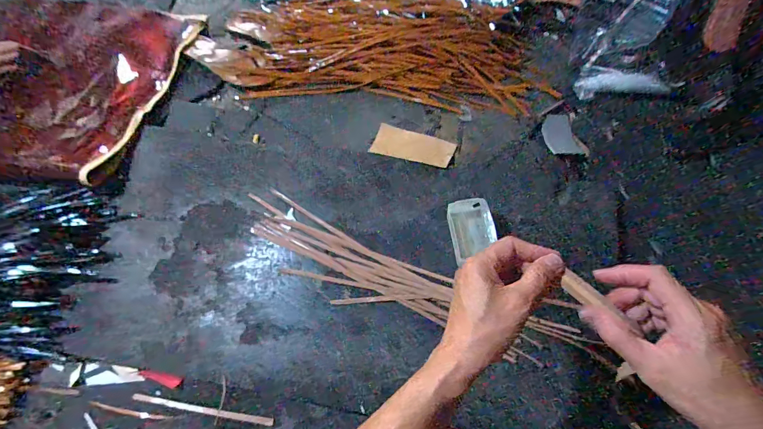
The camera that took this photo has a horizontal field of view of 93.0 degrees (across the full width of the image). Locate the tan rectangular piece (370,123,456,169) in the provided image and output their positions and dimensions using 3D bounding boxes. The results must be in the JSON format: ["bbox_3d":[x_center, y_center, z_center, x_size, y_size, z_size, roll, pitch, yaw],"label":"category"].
[{"bbox_3d":[0.062,-0.136,0.712,0.161,0.006,0.080,15,58,19],"label":"tan rectangular piece"}]

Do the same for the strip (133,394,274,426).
[{"bbox_3d":[-0.281,0.305,0.563,0.231,0.004,0.009,8,69,3],"label":"strip"}]

